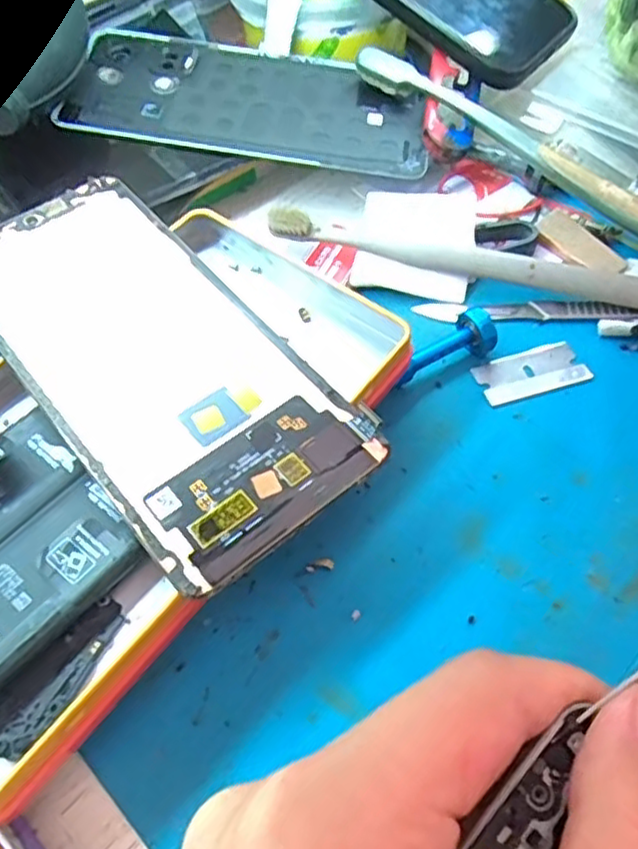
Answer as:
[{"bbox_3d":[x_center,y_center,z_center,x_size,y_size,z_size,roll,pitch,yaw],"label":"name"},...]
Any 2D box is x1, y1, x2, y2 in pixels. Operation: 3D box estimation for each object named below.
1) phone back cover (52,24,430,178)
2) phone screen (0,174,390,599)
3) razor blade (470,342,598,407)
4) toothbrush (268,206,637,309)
[{"bbox_3d":[-0.030,-0.143,0.293,0.152,0.004,0.074,9,61,2],"label":"phone back cover"},{"bbox_3d":[-0.055,-0.024,0.210,0.071,0.004,0.153,-36,65,-22],"label":"phone screen"},{"bbox_3d":[0.076,-0.019,0.242,0.038,0.004,0.020,-13,55,-6],"label":"razor blade"},{"bbox_3d":[0.062,-0.065,0.257,0.166,0.008,0.014,14,57,13],"label":"toothbrush"}]

